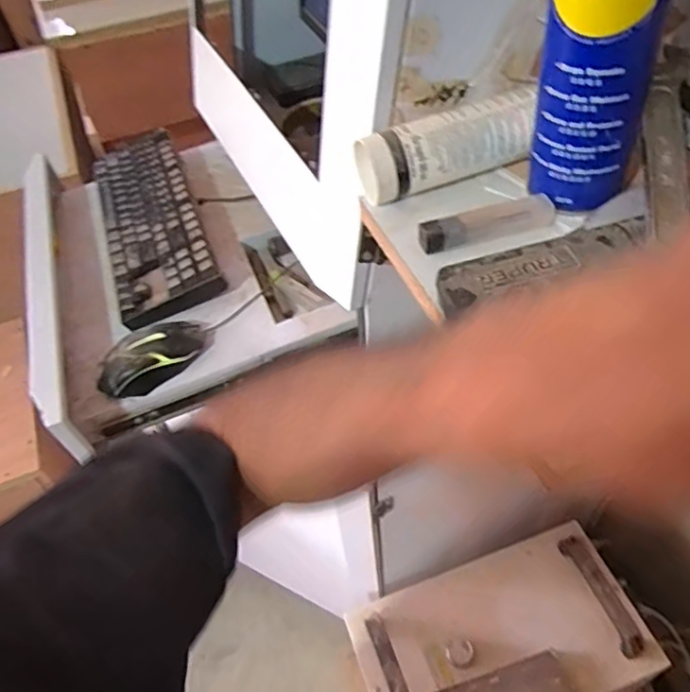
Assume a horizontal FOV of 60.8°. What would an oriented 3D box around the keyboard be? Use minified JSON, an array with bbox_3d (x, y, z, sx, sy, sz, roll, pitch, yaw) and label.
[{"bbox_3d":[-0.250,-0.168,0.747,0.118,0.042,0.332,-19,50,-11],"label":"keyboard"}]

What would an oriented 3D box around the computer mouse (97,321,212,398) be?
[{"bbox_3d":[-0.198,0.009,0.604,0.114,0.033,0.057,-36,55,-24],"label":"computer mouse"}]

